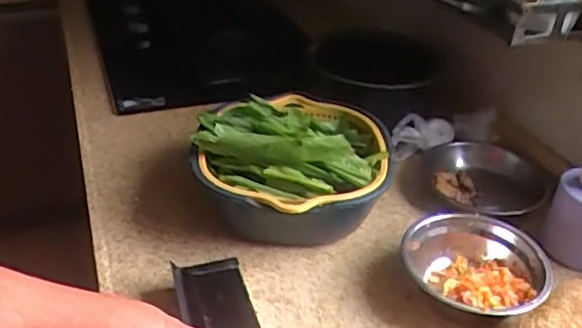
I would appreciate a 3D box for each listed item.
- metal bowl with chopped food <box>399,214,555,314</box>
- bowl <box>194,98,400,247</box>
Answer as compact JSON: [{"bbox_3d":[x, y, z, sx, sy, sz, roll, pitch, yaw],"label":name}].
[{"bbox_3d":[0.193,0.114,0.636,0.145,0.063,0.124,13,35,14],"label":"metal bowl with chopped food"},{"bbox_3d":[0.001,0.003,0.728,0.221,0.131,0.232,5,34,3],"label":"bowl"}]

